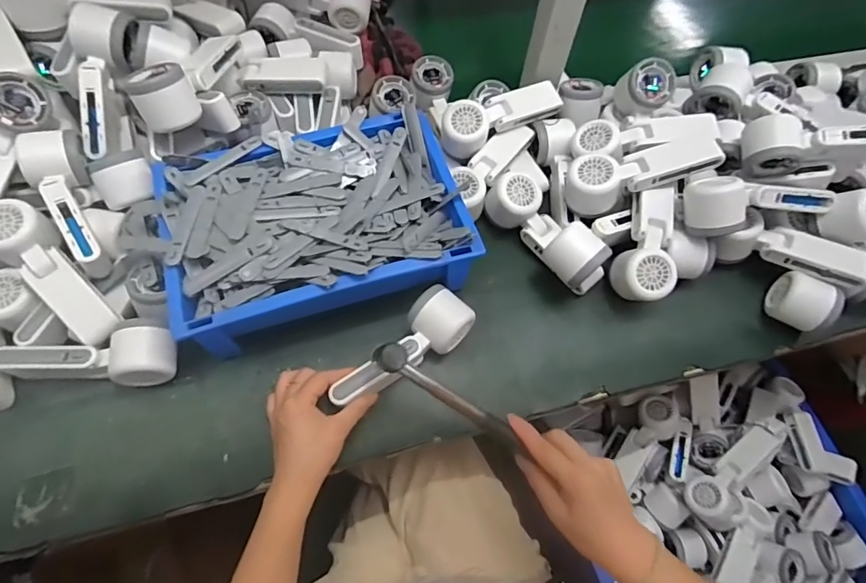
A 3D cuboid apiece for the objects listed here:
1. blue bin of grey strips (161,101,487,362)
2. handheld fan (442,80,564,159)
[{"bbox_3d":[-0.124,-0.064,0.530,0.304,0.086,0.223,-15,65,-11],"label":"blue bin of grey strips"},{"bbox_3d":[0.085,-0.223,0.606,0.163,0.052,0.056,-24,67,-15],"label":"handheld fan"}]

